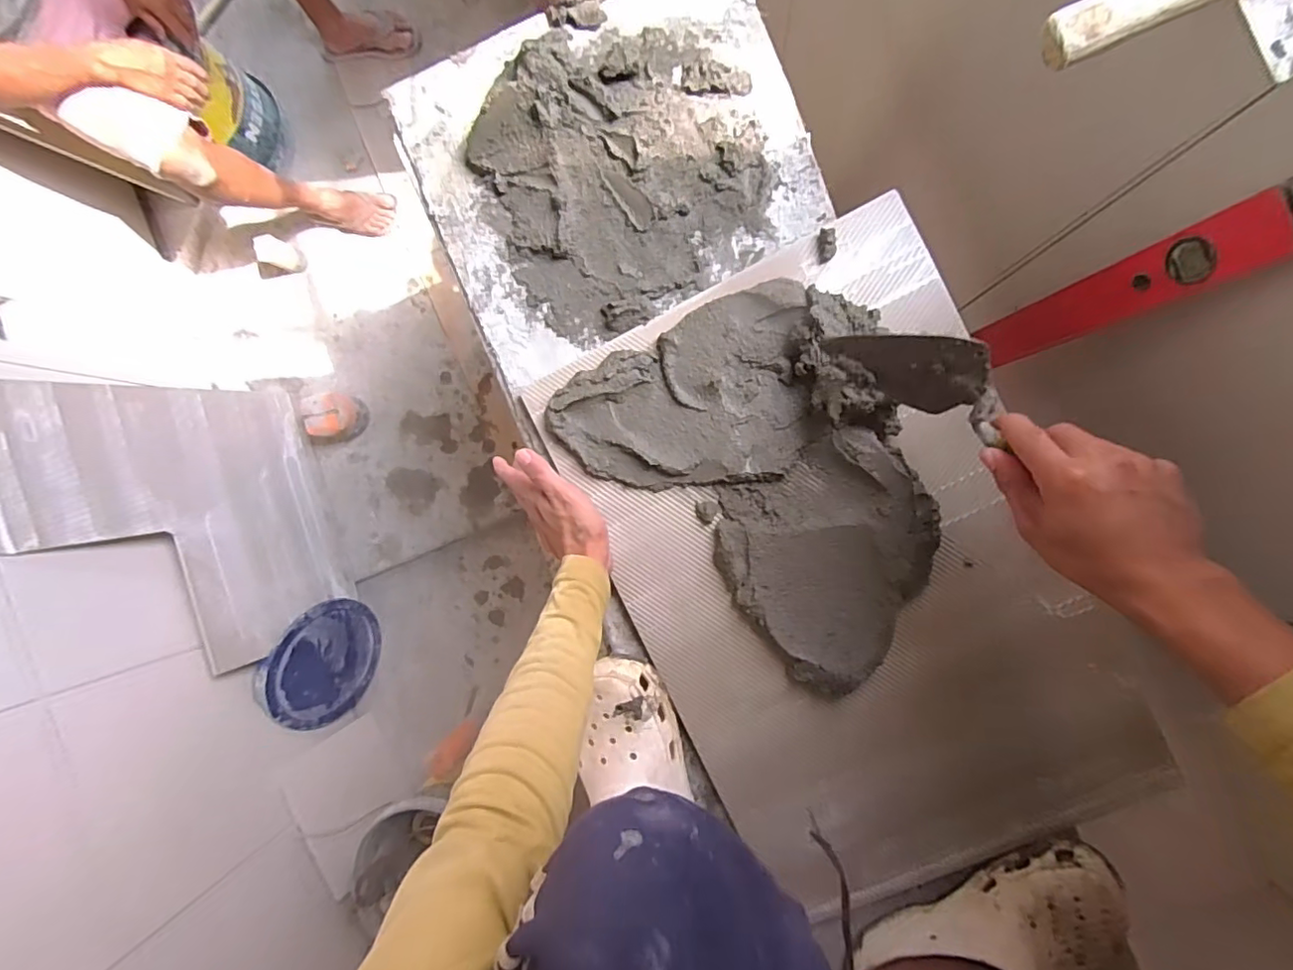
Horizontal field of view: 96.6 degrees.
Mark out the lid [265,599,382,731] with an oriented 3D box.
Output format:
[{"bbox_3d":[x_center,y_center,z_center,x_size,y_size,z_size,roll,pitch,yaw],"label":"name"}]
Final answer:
[{"bbox_3d":[-0.748,0.417,1.359,0.018,0.303,0.280,3,90,19],"label":"lid"}]

